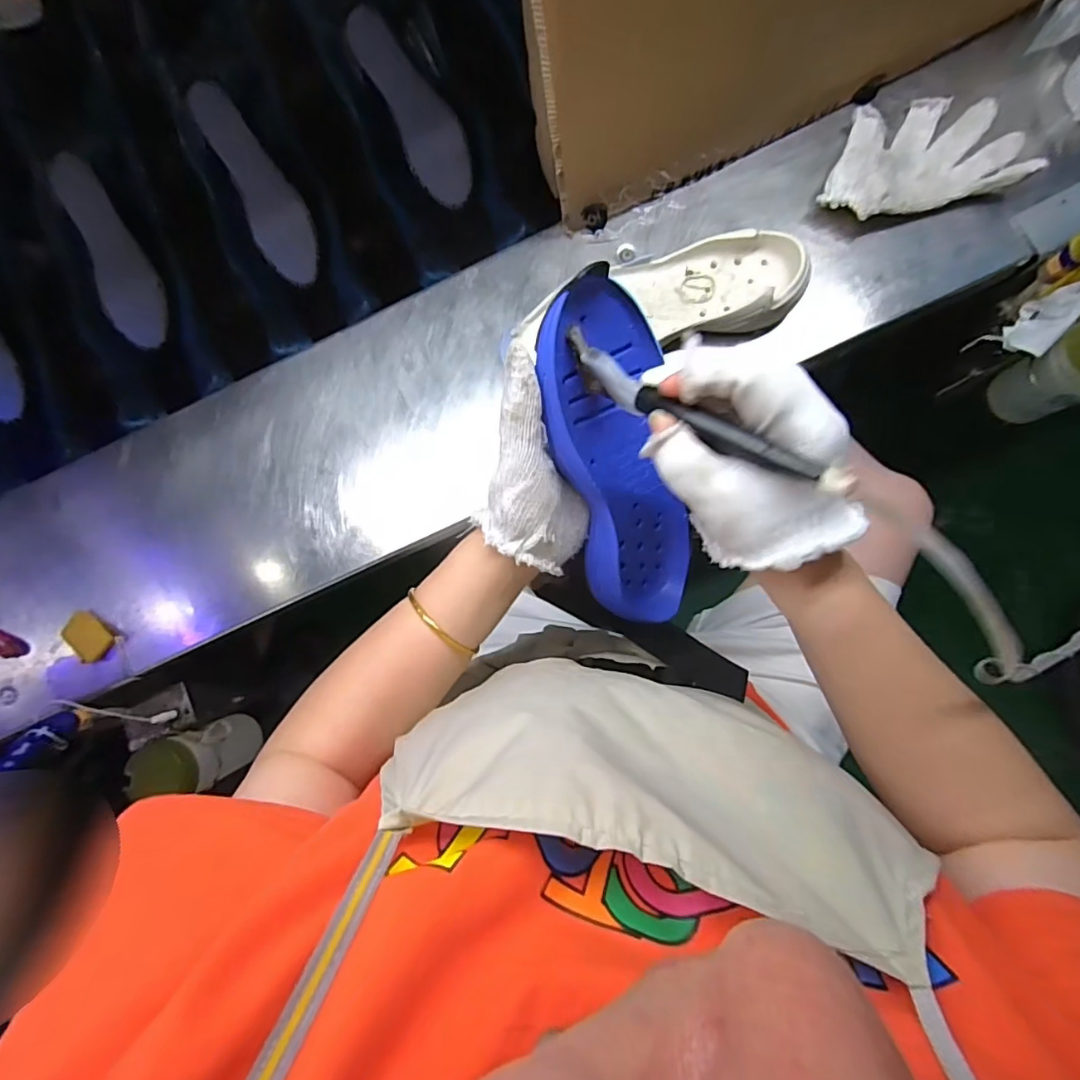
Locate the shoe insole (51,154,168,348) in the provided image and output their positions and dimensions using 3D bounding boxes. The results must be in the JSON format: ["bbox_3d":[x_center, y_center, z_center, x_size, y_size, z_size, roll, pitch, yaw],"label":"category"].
[{"bbox_3d":[-0.473,-0.318,0.609,0.054,0.024,0.195,-16,104,4],"label":"shoe insole"}]

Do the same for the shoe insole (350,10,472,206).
[{"bbox_3d":[-0.133,-0.462,0.591,0.064,0.011,0.194,-26,104,14],"label":"shoe insole"}]

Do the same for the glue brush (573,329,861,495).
[{"bbox_3d":[0.072,-0.064,0.272,0.156,0.025,0.015,37,88,29],"label":"glue brush"}]

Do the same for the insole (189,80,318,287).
[{"bbox_3d":[-0.303,-0.381,0.594,0.060,0.012,0.197,-26,107,2],"label":"insole"}]

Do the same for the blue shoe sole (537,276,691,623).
[{"bbox_3d":[0.052,-0.050,0.364,0.088,0.045,0.228,-36,124,-25],"label":"blue shoe sole"}]

